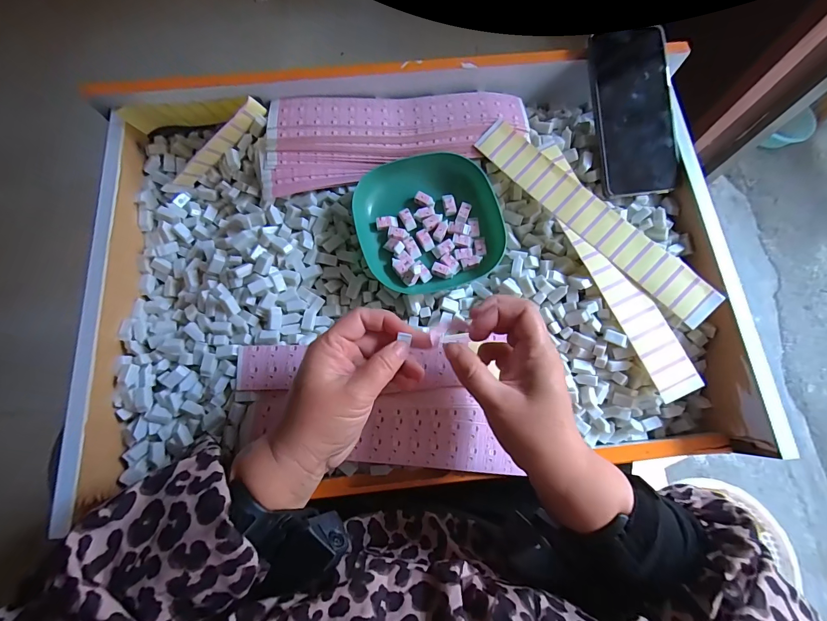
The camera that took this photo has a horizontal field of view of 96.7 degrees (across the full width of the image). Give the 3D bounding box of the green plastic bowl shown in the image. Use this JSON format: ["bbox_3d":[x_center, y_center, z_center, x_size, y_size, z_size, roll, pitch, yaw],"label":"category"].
[{"bbox_3d":[0.016,-0.087,0.362,0.133,0.037,0.126,-9,74,-3],"label":"green plastic bowl"}]

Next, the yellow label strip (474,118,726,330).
[{"bbox_3d":[0.170,-0.089,0.354,0.264,0.005,0.045,42,90,10],"label":"yellow label strip"}]

